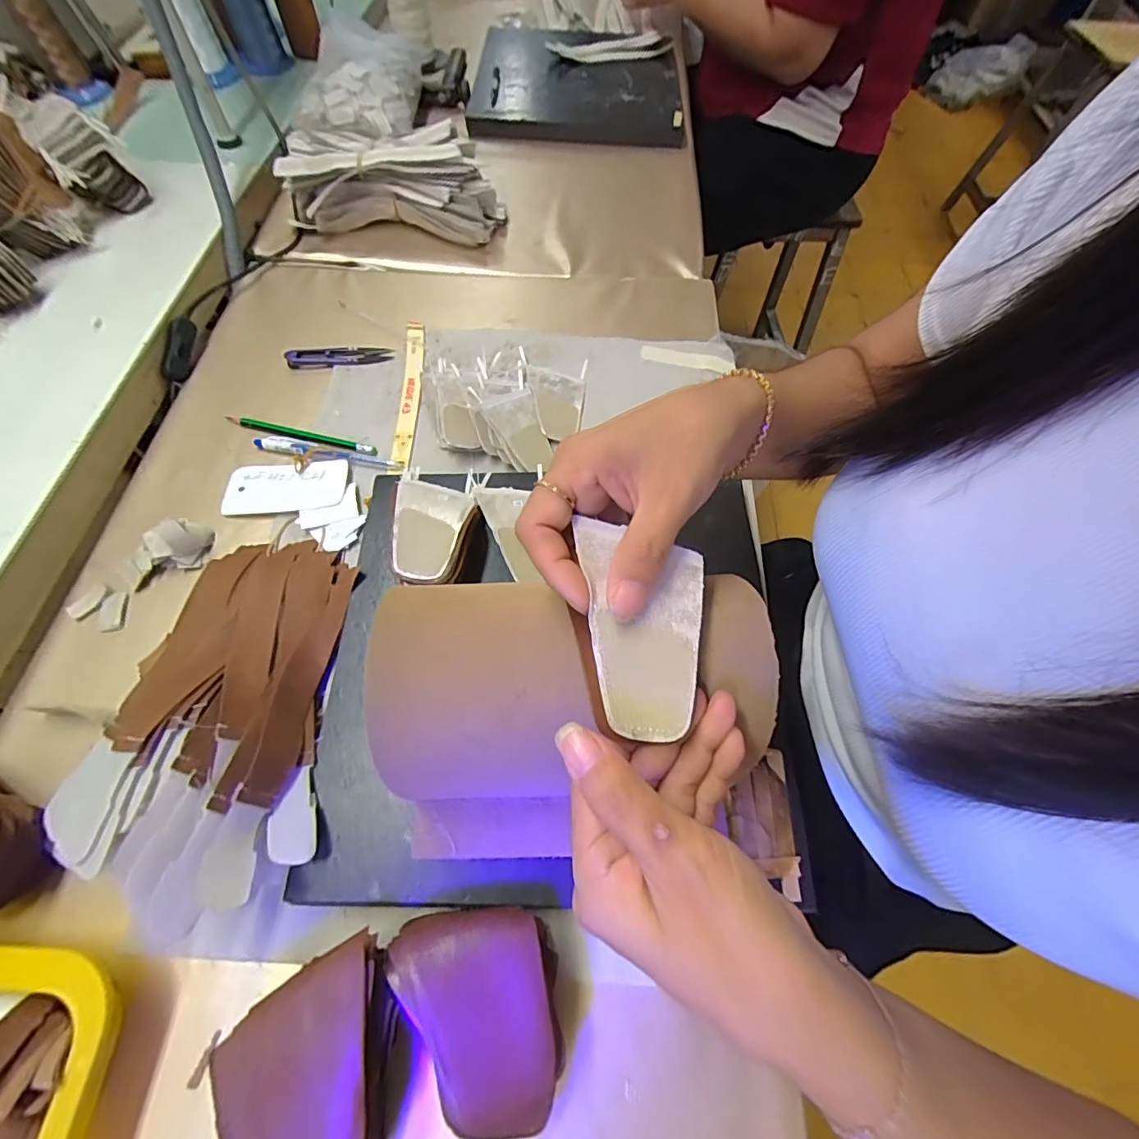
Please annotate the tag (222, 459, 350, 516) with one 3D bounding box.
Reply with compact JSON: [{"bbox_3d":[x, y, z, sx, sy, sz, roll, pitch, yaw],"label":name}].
[{"bbox_3d":[-0.243,-0.071,0.438,0.101,0.005,0.052,-6,63,-1],"label":"tag"}]

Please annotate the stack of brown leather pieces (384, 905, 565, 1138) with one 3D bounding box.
[{"bbox_3d":[-0.048,0.230,0.262,0.085,0.059,0.093,-4,64,-4],"label":"stack of brown leather pieces"}]

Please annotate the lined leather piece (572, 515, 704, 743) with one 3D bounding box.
[{"bbox_3d":[0.034,0.022,0.217,0.052,0.006,0.091,-6,76,-6],"label":"lined leather piece"}]

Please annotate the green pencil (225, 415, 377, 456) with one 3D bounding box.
[{"bbox_3d":[-0.244,-0.123,0.461,0.145,0.004,0.010,13,64,5],"label":"green pencil"}]

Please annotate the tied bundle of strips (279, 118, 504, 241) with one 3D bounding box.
[{"bbox_3d":[-0.203,-0.447,0.592,0.236,0.077,0.090,3,63,0],"label":"tied bundle of strips"}]

